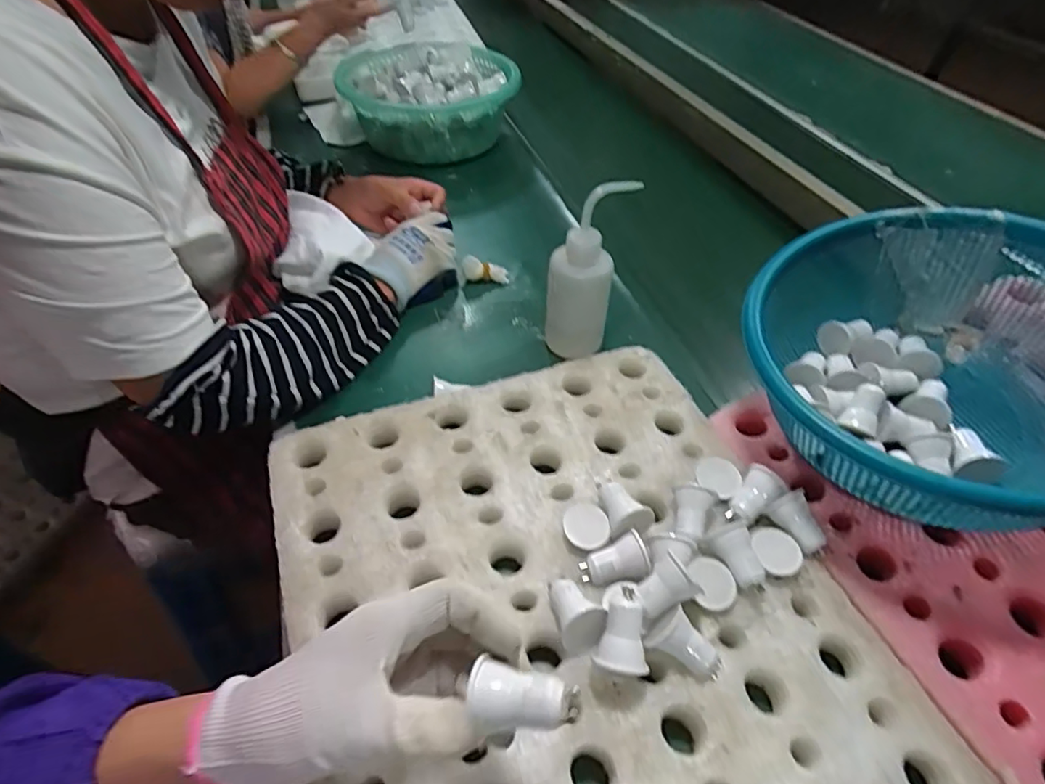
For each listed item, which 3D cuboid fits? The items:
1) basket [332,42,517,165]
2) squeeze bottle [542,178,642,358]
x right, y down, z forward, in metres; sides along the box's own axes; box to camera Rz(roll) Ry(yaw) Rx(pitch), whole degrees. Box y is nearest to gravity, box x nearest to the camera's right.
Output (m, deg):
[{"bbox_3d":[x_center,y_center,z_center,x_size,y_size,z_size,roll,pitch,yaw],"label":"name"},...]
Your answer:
[{"bbox_3d":[-0.146,-0.453,0.913,0.266,0.116,0.235,-9,49,-10],"label":"basket"},{"bbox_3d":[0.062,-0.117,0.569,0.063,0.171,0.068,16,49,11],"label":"squeeze bottle"}]

